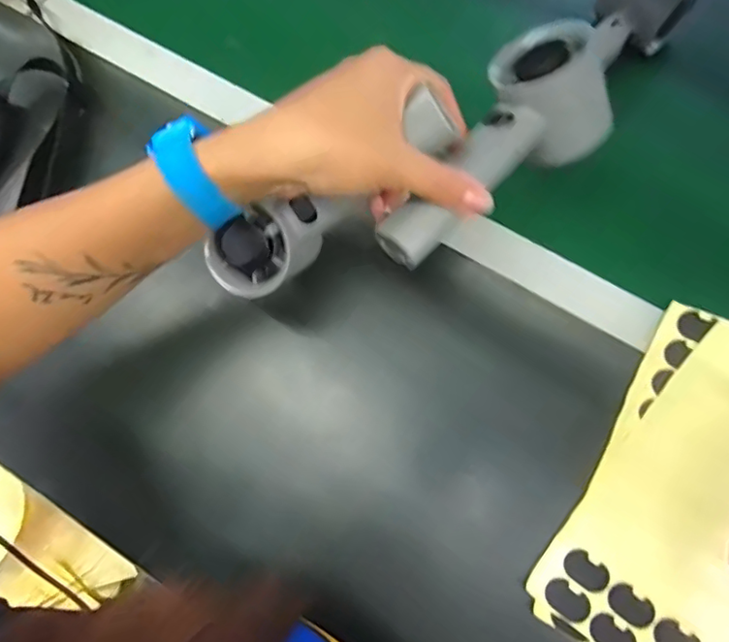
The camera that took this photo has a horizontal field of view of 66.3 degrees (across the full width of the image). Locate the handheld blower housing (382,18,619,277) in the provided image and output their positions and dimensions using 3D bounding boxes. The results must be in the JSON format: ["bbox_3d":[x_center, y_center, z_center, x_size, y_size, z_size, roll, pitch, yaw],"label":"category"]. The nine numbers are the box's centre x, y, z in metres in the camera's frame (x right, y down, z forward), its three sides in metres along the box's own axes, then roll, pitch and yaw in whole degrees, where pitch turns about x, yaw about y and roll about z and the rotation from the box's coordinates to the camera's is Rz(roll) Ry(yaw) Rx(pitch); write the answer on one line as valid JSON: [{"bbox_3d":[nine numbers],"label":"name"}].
[{"bbox_3d":[0.070,-0.091,0.300,0.072,0.039,0.155,41,85,10],"label":"handheld blower housing"}]

